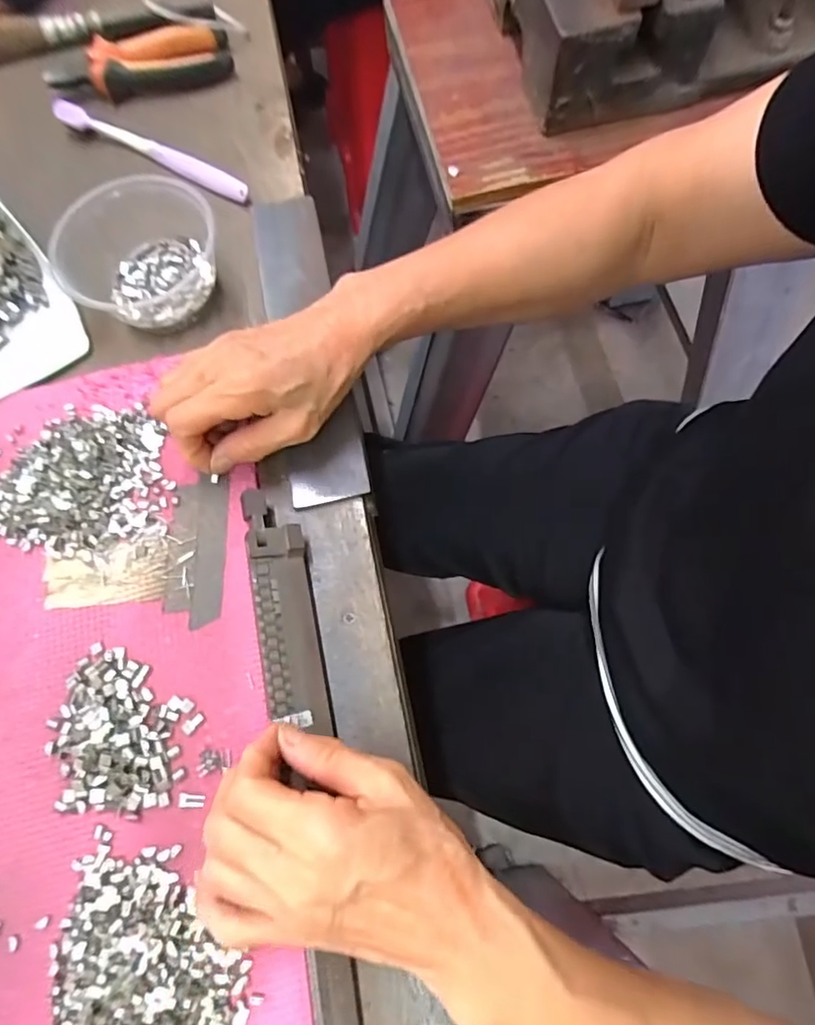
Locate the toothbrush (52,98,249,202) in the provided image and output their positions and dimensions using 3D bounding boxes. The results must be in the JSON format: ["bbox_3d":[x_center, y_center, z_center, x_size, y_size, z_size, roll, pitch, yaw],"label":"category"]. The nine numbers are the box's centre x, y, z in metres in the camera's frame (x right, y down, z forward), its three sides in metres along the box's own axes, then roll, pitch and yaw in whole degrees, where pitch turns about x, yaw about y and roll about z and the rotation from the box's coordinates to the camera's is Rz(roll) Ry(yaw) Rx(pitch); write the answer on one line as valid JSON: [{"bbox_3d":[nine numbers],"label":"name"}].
[{"bbox_3d":[-0.205,-0.291,0.446,0.184,0.018,0.015,26,74,10],"label":"toothbrush"}]

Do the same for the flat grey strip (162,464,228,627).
[{"bbox_3d":[-0.128,0.022,0.340,0.034,0.004,0.089,-1,73,0],"label":"flat grey strip"}]

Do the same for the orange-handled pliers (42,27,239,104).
[{"bbox_3d":[-0.226,-0.378,0.473,0.148,0.026,0.047,-15,71,-2],"label":"orange-handled pliers"}]

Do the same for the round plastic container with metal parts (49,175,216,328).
[{"bbox_3d":[-0.181,-0.176,0.386,0.101,0.057,0.088,-21,72,-5],"label":"round plastic container with metal parts"}]

